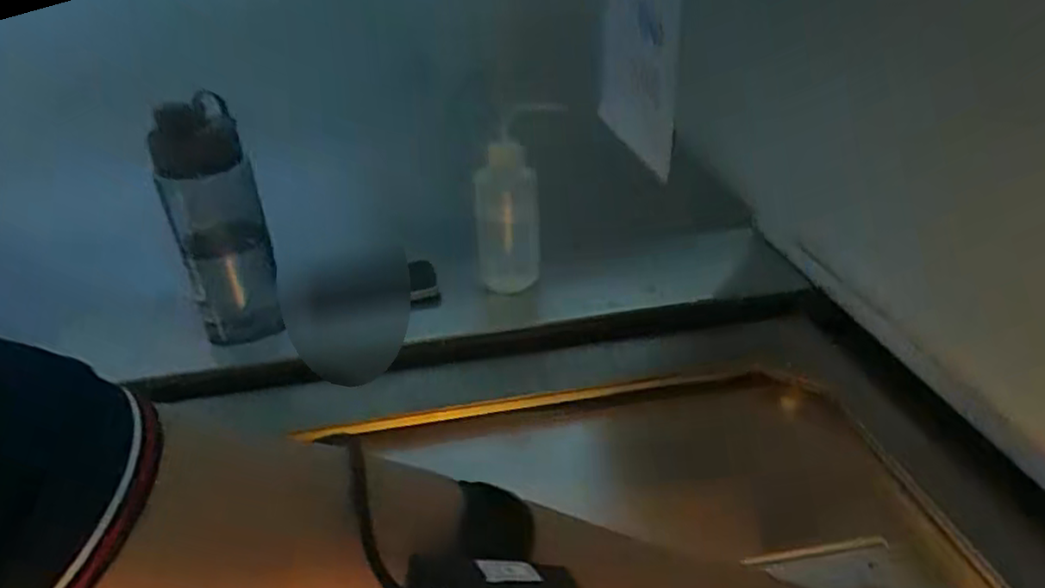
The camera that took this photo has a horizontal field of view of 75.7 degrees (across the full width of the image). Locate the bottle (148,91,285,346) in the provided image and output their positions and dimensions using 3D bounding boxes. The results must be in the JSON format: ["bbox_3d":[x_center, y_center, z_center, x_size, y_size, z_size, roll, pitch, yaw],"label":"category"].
[{"bbox_3d":[-0.311,-0.065,0.685,0.095,0.239,0.082,-14,34,-16],"label":"bottle"}]

